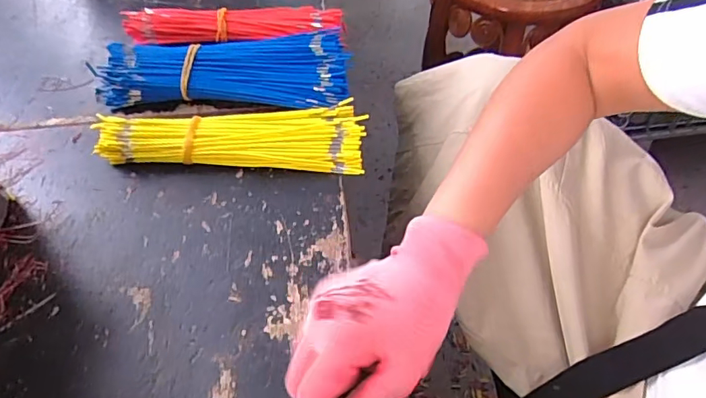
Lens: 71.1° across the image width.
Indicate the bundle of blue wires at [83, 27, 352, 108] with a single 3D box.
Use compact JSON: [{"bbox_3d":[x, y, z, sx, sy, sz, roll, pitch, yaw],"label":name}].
[{"bbox_3d":[-0.130,-0.132,0.507,0.253,0.043,0.095,3,53,2],"label":"bundle of blue wires"}]

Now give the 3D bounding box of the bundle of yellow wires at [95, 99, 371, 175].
[{"bbox_3d":[-0.109,-0.061,0.462,0.238,0.030,0.068,3,53,2],"label":"bundle of yellow wires"}]

